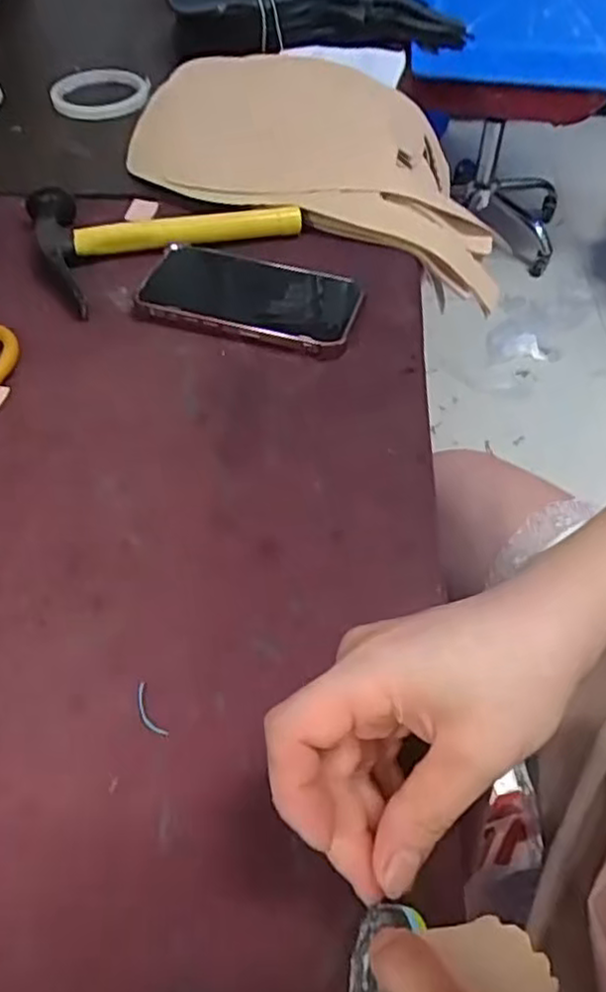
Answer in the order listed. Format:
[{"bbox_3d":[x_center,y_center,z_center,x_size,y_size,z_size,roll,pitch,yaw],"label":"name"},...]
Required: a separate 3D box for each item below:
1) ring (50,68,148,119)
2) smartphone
[{"bbox_3d":[-0.196,-0.391,0.671,0.084,0.014,0.077,1,62,-2],"label":"ring"},{"bbox_3d":[-0.037,-0.139,0.483,0.147,0.015,0.078,14,53,9],"label":"smartphone"}]

